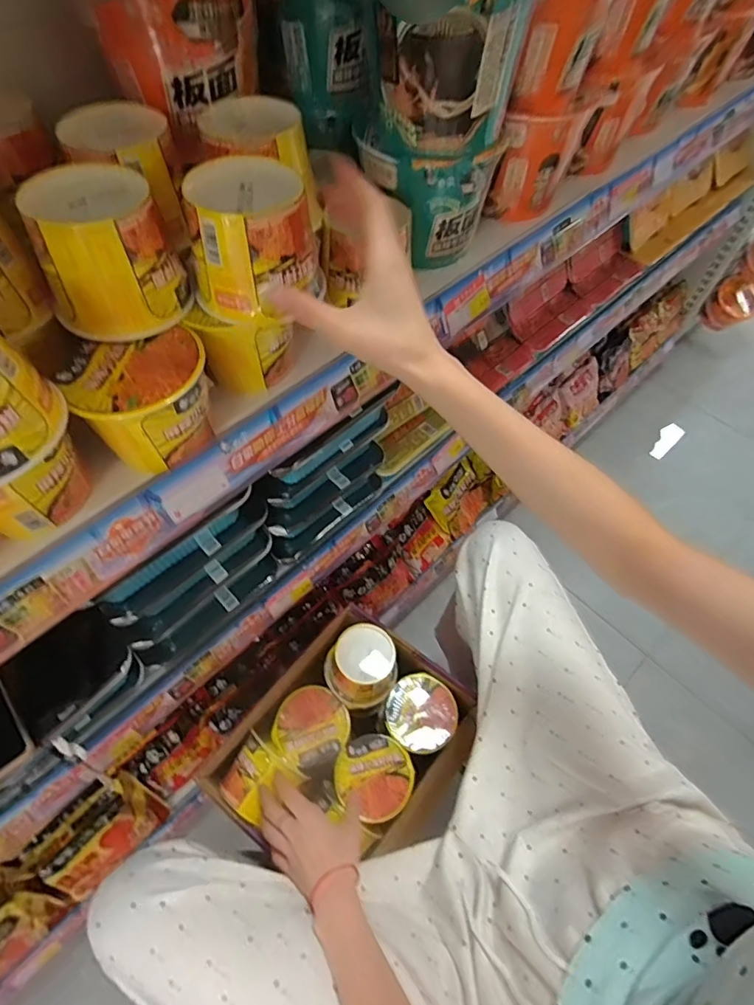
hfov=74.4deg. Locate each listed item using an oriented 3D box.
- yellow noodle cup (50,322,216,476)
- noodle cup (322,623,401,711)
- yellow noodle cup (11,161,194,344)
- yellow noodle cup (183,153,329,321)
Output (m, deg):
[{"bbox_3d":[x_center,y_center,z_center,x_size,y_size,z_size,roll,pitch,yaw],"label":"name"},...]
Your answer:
[{"bbox_3d":[-0.169,-0.077,0.368,0.095,0.067,0.084,-33,66,-20],"label":"yellow noodle cup"},{"bbox_3d":[-0.020,0.224,0.677,0.094,0.085,0.089,1,59,-2],"label":"noodle cup"},{"bbox_3d":[-0.184,-0.172,0.341,0.088,0.075,0.076,-21,62,-15],"label":"yellow noodle cup"},{"bbox_3d":[-0.085,-0.184,0.352,0.086,0.073,0.077,-4,59,-5],"label":"yellow noodle cup"}]

